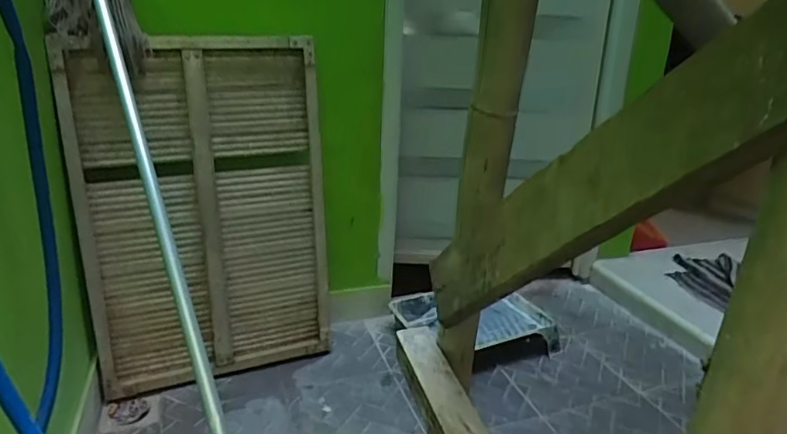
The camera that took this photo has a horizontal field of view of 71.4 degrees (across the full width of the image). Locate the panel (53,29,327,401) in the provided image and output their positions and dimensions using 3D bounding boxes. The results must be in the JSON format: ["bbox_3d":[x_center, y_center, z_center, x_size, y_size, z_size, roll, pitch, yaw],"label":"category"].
[{"bbox_3d":[-0.385,-0.011,1.154,0.495,0.736,0.054,-8,16,-21],"label":"panel"}]

